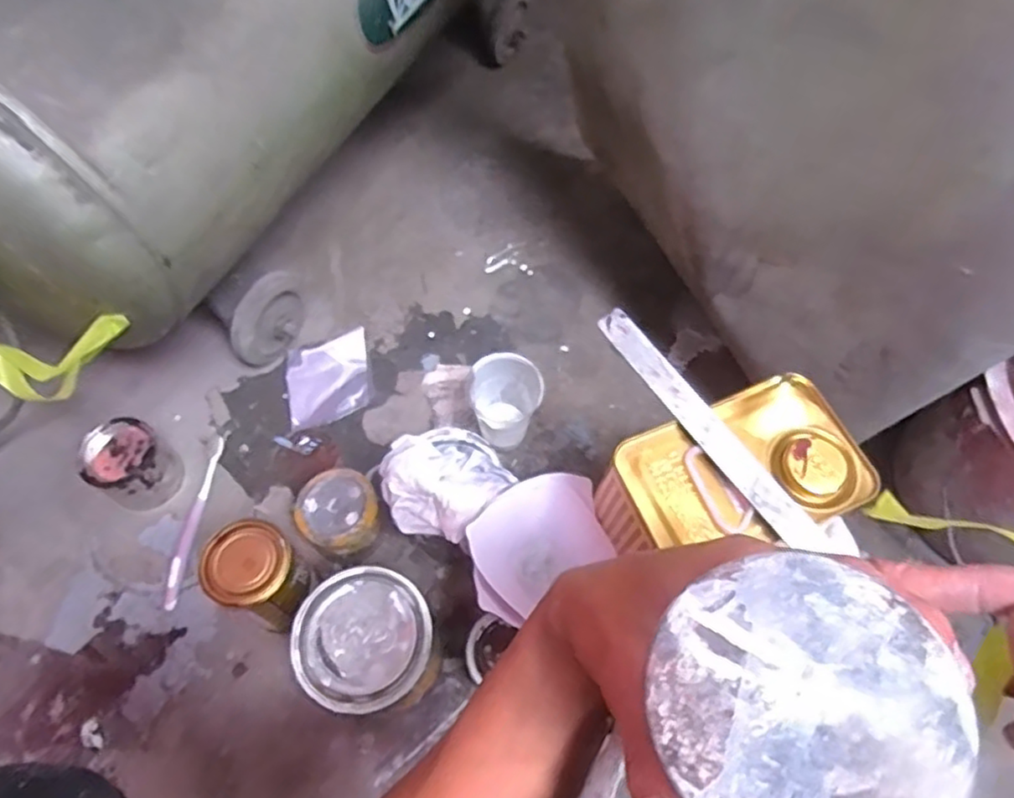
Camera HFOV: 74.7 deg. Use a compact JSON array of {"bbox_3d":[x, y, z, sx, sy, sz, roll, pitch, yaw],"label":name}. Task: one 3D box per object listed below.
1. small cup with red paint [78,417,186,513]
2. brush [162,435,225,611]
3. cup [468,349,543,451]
[{"bbox_3d":[-0.387,0.068,0.687,0.074,0.071,0.073,0,63,0],"label":"small cup with red paint"},{"bbox_3d":[-0.329,0.124,0.696,0.018,0.011,0.185,5,63,2],"label":"brush"},{"bbox_3d":[0.001,0.008,0.703,0.074,0.119,0.073,1,62,-1],"label":"cup"}]

